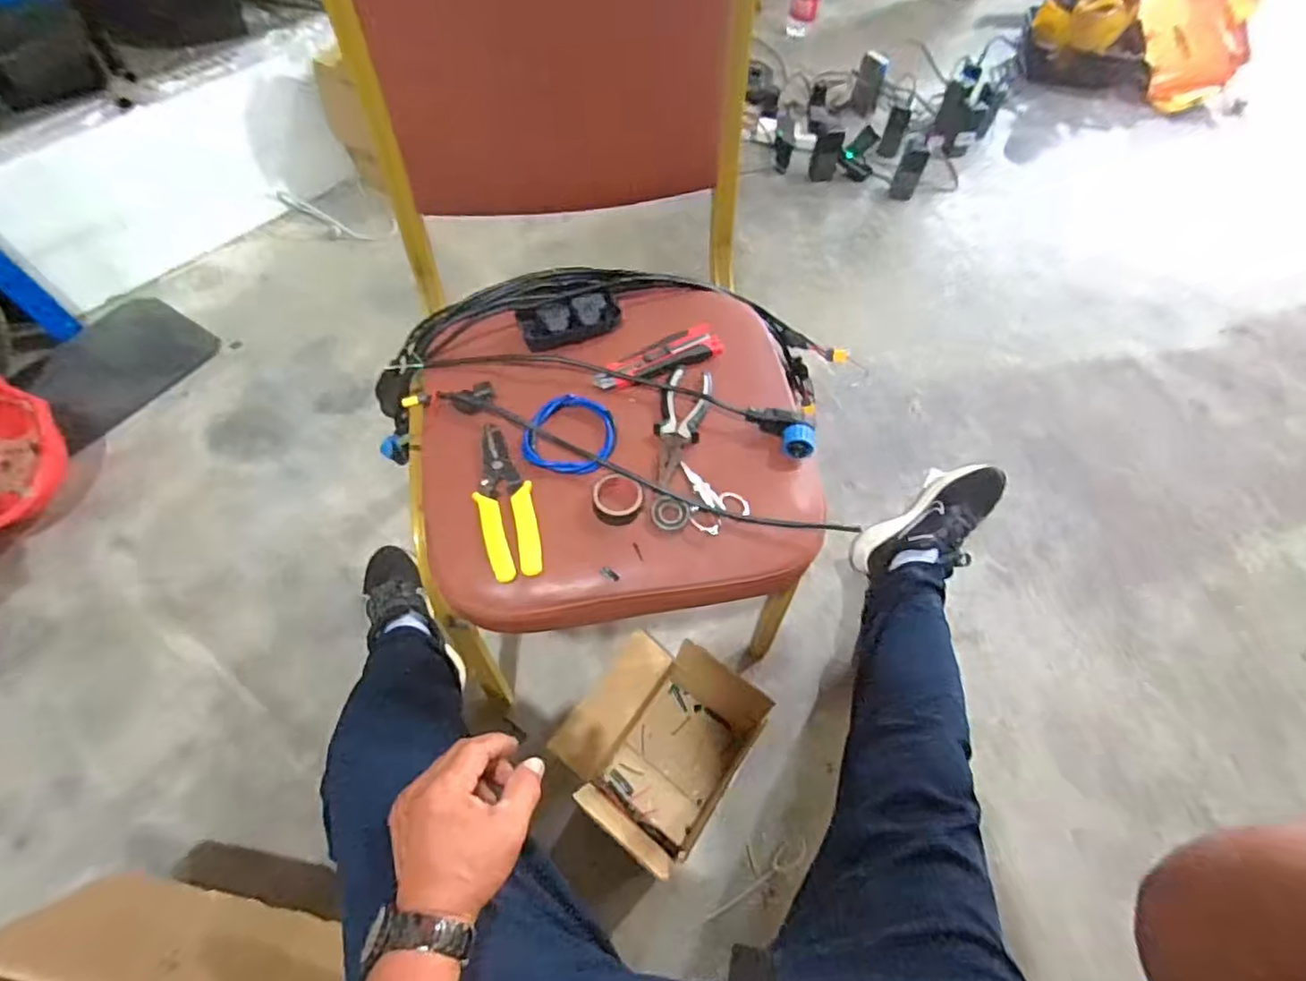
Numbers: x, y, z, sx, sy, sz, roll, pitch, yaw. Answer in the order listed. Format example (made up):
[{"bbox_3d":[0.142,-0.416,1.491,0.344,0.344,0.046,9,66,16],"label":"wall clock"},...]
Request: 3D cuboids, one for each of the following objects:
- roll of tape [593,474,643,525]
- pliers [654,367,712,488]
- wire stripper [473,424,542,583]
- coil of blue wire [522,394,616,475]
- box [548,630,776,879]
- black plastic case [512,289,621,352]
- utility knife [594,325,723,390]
[{"bbox_3d":[-0.032,0.008,0.554,0.045,0.016,0.044,1,61,-3],"label":"roll of tape"},{"bbox_3d":[0.024,-0.065,0.608,0.047,0.015,0.141,15,61,5],"label":"pliers"},{"bbox_3d":[-0.136,0.007,0.559,0.048,0.007,0.156,-13,63,-10],"label":"wire stripper"},{"bbox_3d":[-0.081,-0.056,0.594,0.087,0.014,0.086,1,61,-3],"label":"coil of blue wire"},{"bbox_3d":[0.008,0.338,0.822,0.216,0.162,0.240,34,67,14],"label":"box"},{"bbox_3d":[-0.090,-0.185,0.664,0.107,0.018,0.048,-15,63,-11],"label":"black plastic case"},{"bbox_3d":[0.005,-0.142,0.646,0.140,0.015,0.043,-19,64,-13],"label":"utility knife"}]

